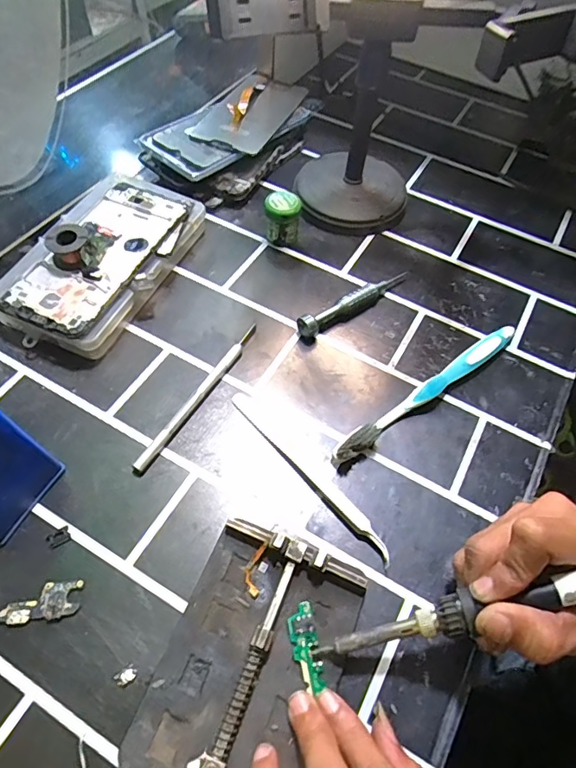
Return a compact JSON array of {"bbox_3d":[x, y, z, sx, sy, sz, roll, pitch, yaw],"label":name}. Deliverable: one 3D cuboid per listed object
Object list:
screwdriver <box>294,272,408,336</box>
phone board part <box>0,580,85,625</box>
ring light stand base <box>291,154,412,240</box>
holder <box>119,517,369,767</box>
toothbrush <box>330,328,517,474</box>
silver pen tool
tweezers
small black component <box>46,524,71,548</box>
[{"bbox_3d":[0.057,-0.067,0.407,0.112,0.018,0.018,-28,63,-21],"label":"screwdriver"},{"bbox_3d":[-0.136,0.120,0.275,0.042,0.004,0.020,-2,56,-6],"label":"phone board part"},{"bbox_3d":[0.061,-0.182,0.476,0.103,0.028,0.100,11,56,3],"label":"ring light stand base"},{"bbox_3d":[-0.018,0.141,0.260,0.086,0.021,0.128,20,57,9],"label":"holder"},{"bbox_3d":[0.103,0.004,0.361,0.184,0.016,0.014,-31,64,-23],"label":"toothbrush"},{"bbox_3d":[-0.060,0.005,0.354,0.009,0.009,0.138,28,58,14],"label":"silver pen tool"},{"bbox_3d":[0.012,0.055,0.326,0.011,0.008,0.146,-35,65,-25],"label":"tweezers"},{"bbox_3d":[-0.136,0.090,0.296,0.013,0.004,0.010,-28,63,-21],"label":"small black component"}]

